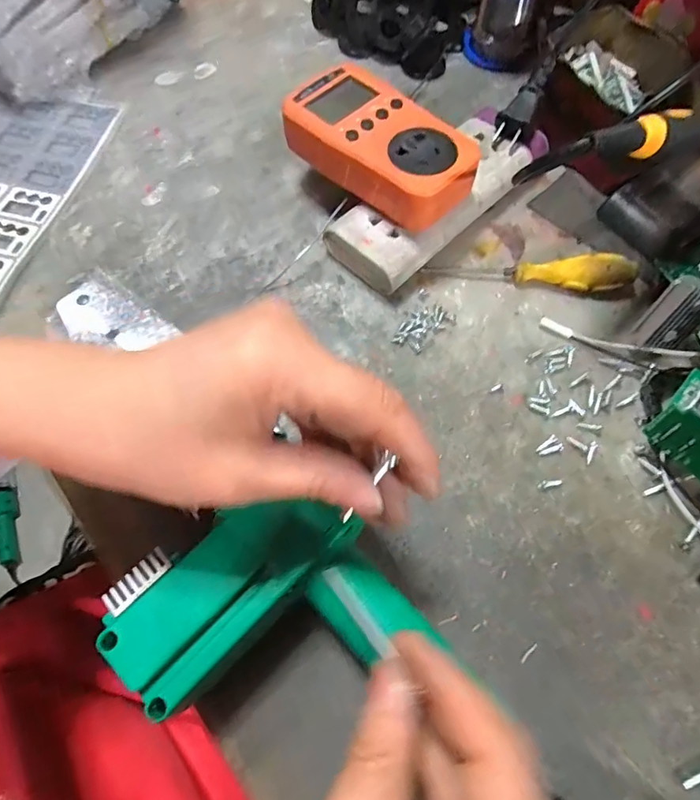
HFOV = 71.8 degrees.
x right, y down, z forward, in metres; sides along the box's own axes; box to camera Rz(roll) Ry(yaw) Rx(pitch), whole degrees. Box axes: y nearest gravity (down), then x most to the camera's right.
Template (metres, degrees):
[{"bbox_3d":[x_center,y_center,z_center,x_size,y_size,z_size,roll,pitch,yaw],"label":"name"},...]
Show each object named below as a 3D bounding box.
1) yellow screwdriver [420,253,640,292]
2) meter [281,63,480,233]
[{"bbox_3d":[0.122,-0.085,0.325,0.134,0.019,0.020,1,66,0],"label":"yellow screwdriver"},{"bbox_3d":[0.020,-0.166,0.317,0.125,0.035,0.069,35,71,14],"label":"meter"}]

